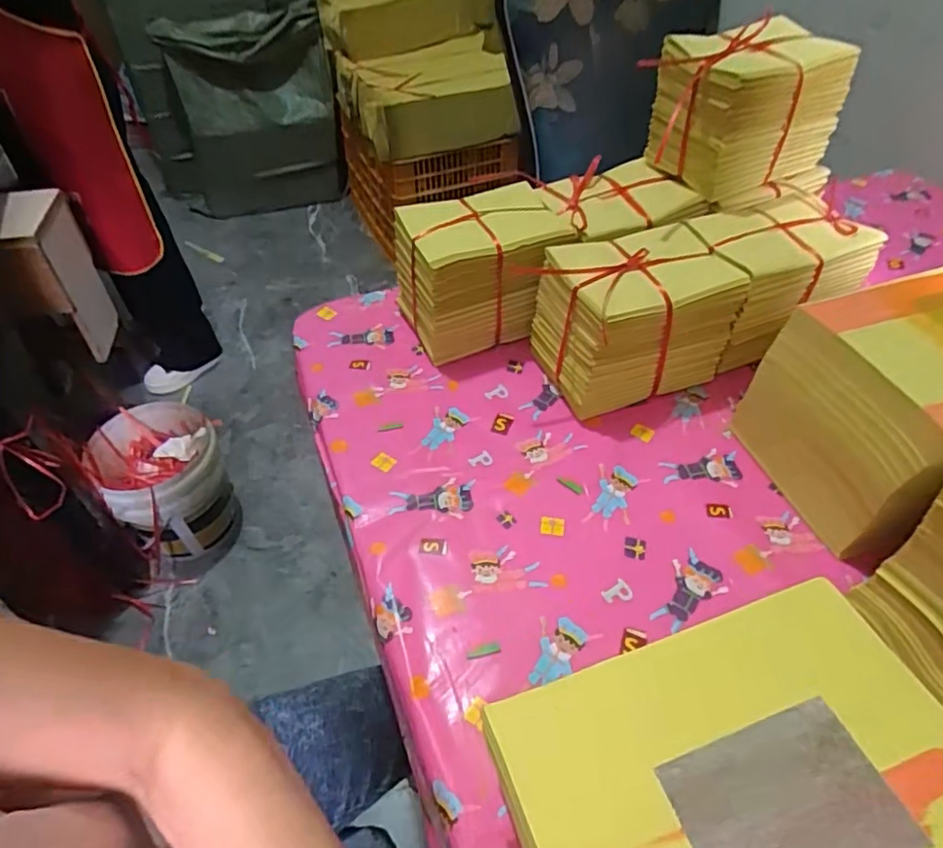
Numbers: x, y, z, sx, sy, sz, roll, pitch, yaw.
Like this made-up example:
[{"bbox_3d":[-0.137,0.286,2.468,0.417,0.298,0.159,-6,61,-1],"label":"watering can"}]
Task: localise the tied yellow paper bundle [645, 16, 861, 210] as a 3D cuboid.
[{"bbox_3d":[0.287,-0.332,0.657,0.175,0.142,0.111,-17,50,-15],"label":"tied yellow paper bundle"}]

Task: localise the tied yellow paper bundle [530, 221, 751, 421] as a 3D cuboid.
[{"bbox_3d":[0.165,-0.107,0.629,0.173,0.131,0.122,-18,50,-15],"label":"tied yellow paper bundle"}]

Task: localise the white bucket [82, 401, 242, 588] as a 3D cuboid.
[{"bbox_3d":[-0.662,0.150,1.369,0.242,0.275,0.283,-24,52,-20],"label":"white bucket"}]

